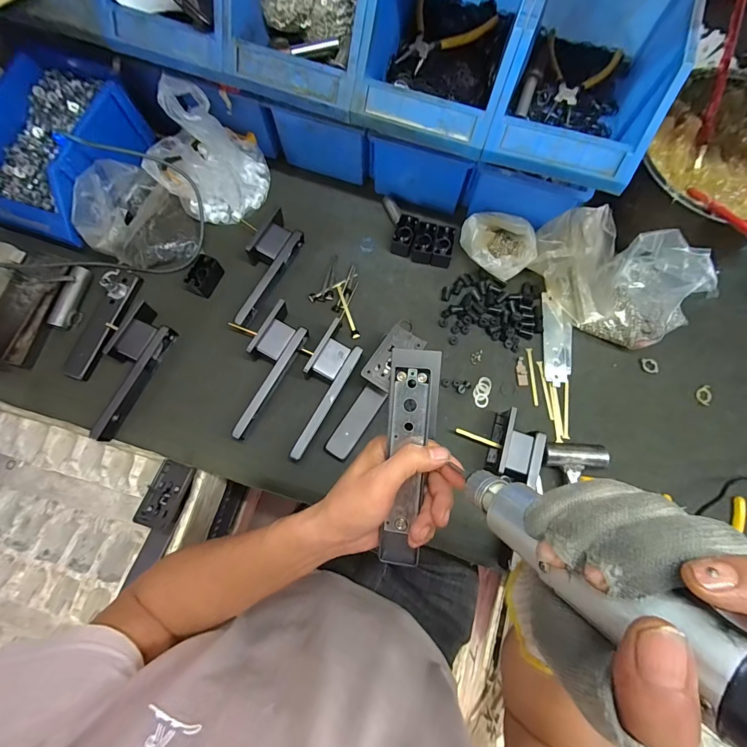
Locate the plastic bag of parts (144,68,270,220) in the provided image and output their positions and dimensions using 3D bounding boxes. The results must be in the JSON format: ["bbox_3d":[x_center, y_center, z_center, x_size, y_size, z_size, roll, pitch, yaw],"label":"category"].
[{"bbox_3d":[-0.238,-0.317,0.521,0.125,0.163,0.150,38,80,9],"label":"plastic bag of parts"}]

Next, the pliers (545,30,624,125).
[{"bbox_3d":[0.251,-0.361,0.455,0.091,0.013,0.127,18,77,5],"label":"pliers"}]

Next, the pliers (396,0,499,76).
[{"bbox_3d":[0.075,-0.417,0.454,0.107,0.010,0.118,37,79,9],"label":"pliers"}]

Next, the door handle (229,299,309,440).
[{"bbox_3d":[-0.164,-0.014,0.500,0.096,0.042,0.186,24,78,7],"label":"door handle"}]

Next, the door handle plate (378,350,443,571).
[{"bbox_3d":[0.032,0.075,0.334,0.045,0.050,0.190,6,93,3],"label":"door handle plate"}]

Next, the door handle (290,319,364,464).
[{"bbox_3d":[-0.071,0.020,0.492,0.057,0.043,0.184,28,78,7],"label":"door handle"}]

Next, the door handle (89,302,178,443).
[{"bbox_3d":[-0.330,-0.003,0.498,0.047,0.042,0.177,22,78,6],"label":"door handle"}]

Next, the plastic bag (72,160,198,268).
[{"bbox_3d":[-0.341,-0.218,0.530,0.130,0.078,0.124,-41,79,-9],"label":"plastic bag"}]

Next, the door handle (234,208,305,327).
[{"bbox_3d":[-0.165,-0.156,0.539,0.071,0.036,0.177,25,78,7],"label":"door handle"}]

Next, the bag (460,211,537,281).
[{"bbox_3d":[0.179,-0.185,0.537,0.102,0.046,0.087,8,76,3],"label":"bag"}]

